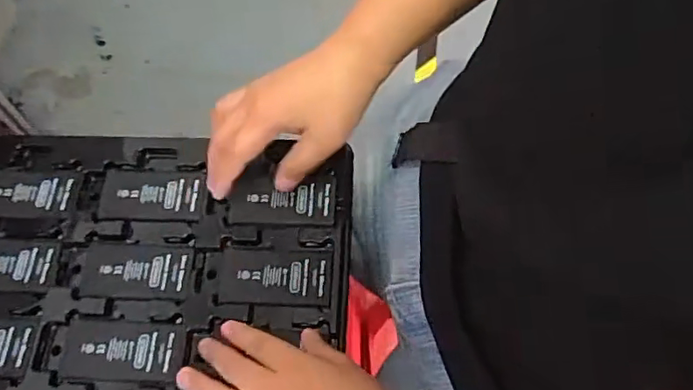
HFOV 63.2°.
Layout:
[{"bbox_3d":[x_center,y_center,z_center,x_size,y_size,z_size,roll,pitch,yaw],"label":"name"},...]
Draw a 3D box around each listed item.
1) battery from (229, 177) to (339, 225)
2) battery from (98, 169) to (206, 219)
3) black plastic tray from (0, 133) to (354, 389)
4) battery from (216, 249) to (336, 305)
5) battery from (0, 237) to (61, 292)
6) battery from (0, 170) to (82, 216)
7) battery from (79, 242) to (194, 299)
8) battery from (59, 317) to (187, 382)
[{"bbox_3d":[-0.051,0.004,0.453,0.083,0.006,0.039,0,72,2],"label":"battery"},{"bbox_3d":[-0.159,-0.001,0.463,0.087,0.008,0.043,1,63,2],"label":"battery"},{"bbox_3d":[-0.167,0.058,0.434,0.331,0.027,0.225,3,63,3],"label":"black plastic tray"},{"bbox_3d":[-0.055,0.063,0.433,0.085,0.004,0.043,1,63,2],"label":"battery"},{"bbox_3d":[-0.271,0.054,0.445,0.087,0.004,0.043,2,63,2],"label":"battery"},{"bbox_3d":[-0.267,-0.002,0.470,0.088,0.004,0.042,1,63,2],"label":"battery"},{"bbox_3d":[-0.164,0.059,0.439,0.087,0.005,0.042,2,63,2],"label":"battery"},{"bbox_3d":[-0.164,0.114,0.415,0.090,0.005,0.044,1,63,2],"label":"battery"}]

